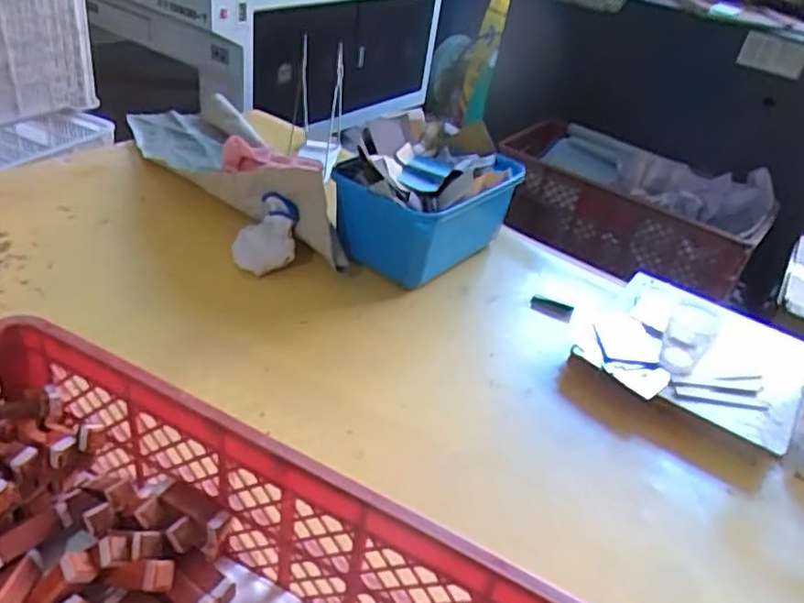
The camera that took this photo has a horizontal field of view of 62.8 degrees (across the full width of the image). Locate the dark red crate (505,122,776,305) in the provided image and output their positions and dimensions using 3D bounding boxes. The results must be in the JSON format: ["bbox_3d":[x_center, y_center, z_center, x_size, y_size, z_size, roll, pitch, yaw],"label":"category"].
[{"bbox_3d":[0.553,-0.259,1.675,0.651,0.244,0.280,25,38,21],"label":"dark red crate"}]

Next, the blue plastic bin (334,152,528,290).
[{"bbox_3d":[0.044,-0.160,1.156,0.200,0.156,0.301,31,41,28],"label":"blue plastic bin"}]

